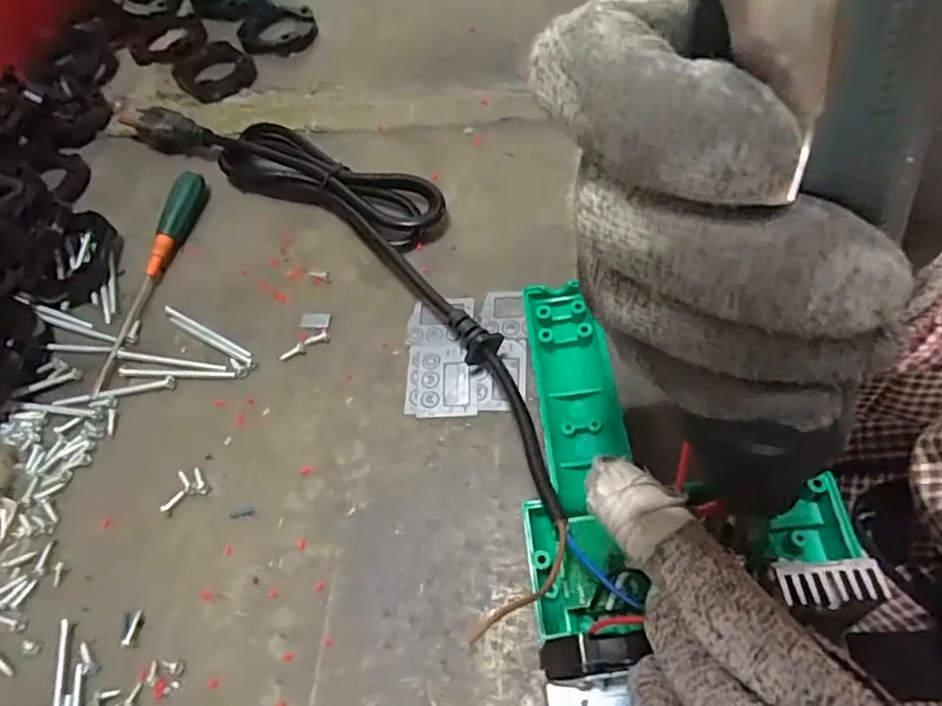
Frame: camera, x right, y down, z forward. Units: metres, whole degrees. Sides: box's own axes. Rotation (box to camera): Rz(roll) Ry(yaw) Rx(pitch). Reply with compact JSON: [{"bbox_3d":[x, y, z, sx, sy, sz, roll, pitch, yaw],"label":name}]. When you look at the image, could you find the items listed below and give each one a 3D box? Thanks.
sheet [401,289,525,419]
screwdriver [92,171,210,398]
[{"bbox_3d":[-0.002,-0.001,0.311,0.060,0.005,0.068,-3,58,3],"label":"sheet"},{"bbox_3d":[-0.181,-0.046,0.347,0.014,0.017,0.141,6,59,8],"label":"screwdriver"}]

